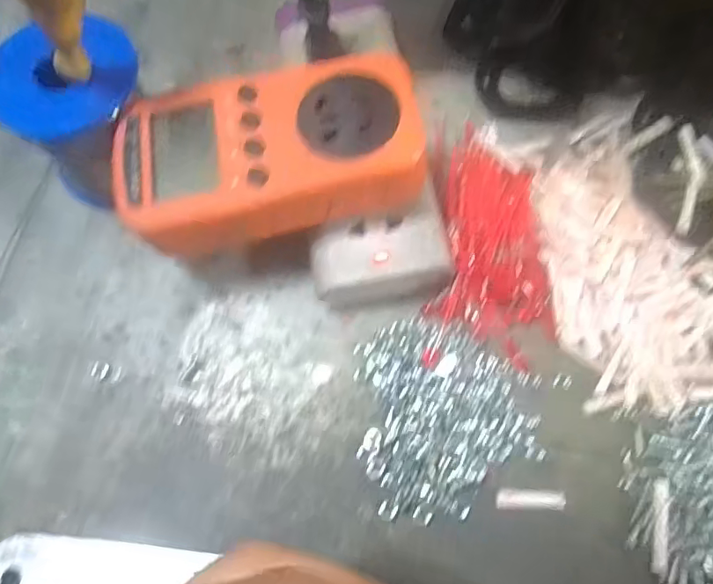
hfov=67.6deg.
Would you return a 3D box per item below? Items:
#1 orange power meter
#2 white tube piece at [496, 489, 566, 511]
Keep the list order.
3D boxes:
[{"bbox_3d":[-0.037,-0.060,0.225,0.124,0.031,0.068,-9,70,-1],"label":"orange power meter"},{"bbox_3d":[0.073,0.087,0.222,0.028,0.004,0.008,1,70,2],"label":"white tube piece"}]

